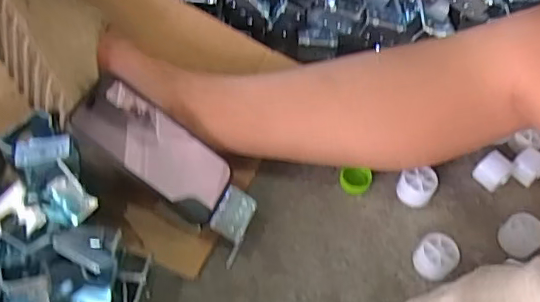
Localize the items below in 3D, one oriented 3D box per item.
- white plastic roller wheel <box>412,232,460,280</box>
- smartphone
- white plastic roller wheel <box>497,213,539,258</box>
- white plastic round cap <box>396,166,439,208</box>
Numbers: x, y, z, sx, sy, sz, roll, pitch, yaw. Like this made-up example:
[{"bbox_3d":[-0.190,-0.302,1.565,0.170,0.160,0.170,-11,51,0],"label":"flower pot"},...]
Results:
[{"bbox_3d":[0.149,0.096,0.502,0.035,0.026,0.034,2,53,-3],"label":"white plastic roller wheel"},{"bbox_3d":[-0.100,-0.003,0.487,0.143,0.014,0.072,38,48,-16],"label":"smartphone"},{"bbox_3d":[0.235,0.079,0.519,0.030,0.028,0.038,-33,62,-25],"label":"white plastic roller wheel"},{"bbox_3d":[0.144,0.033,0.544,0.034,0.033,0.029,30,57,17],"label":"white plastic round cap"}]

